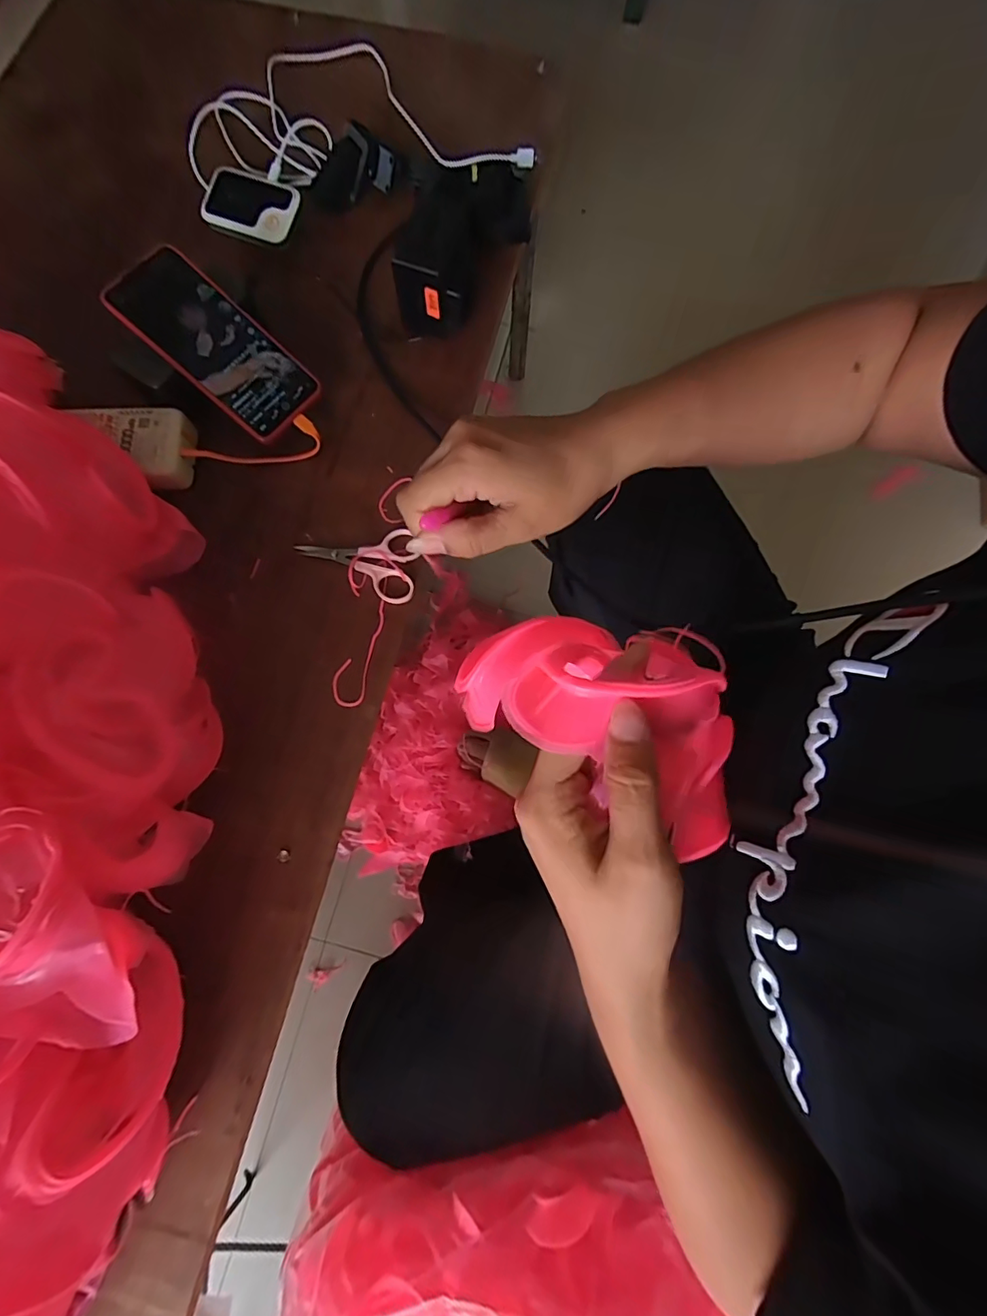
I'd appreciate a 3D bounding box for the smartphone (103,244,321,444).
[{"bbox_3d":[-0.232,-0.264,0.424,0.160,0.007,0.075,40,80,-12],"label":"smartphone"}]

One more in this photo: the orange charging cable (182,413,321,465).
[{"bbox_3d":[-0.210,-0.185,0.443,0.112,0.017,0.031,-17,80,-5],"label":"orange charging cable"}]

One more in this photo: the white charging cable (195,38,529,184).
[{"bbox_3d":[-0.136,-0.567,0.502,0.334,0.027,0.200,-3,77,-1],"label":"white charging cable"}]

